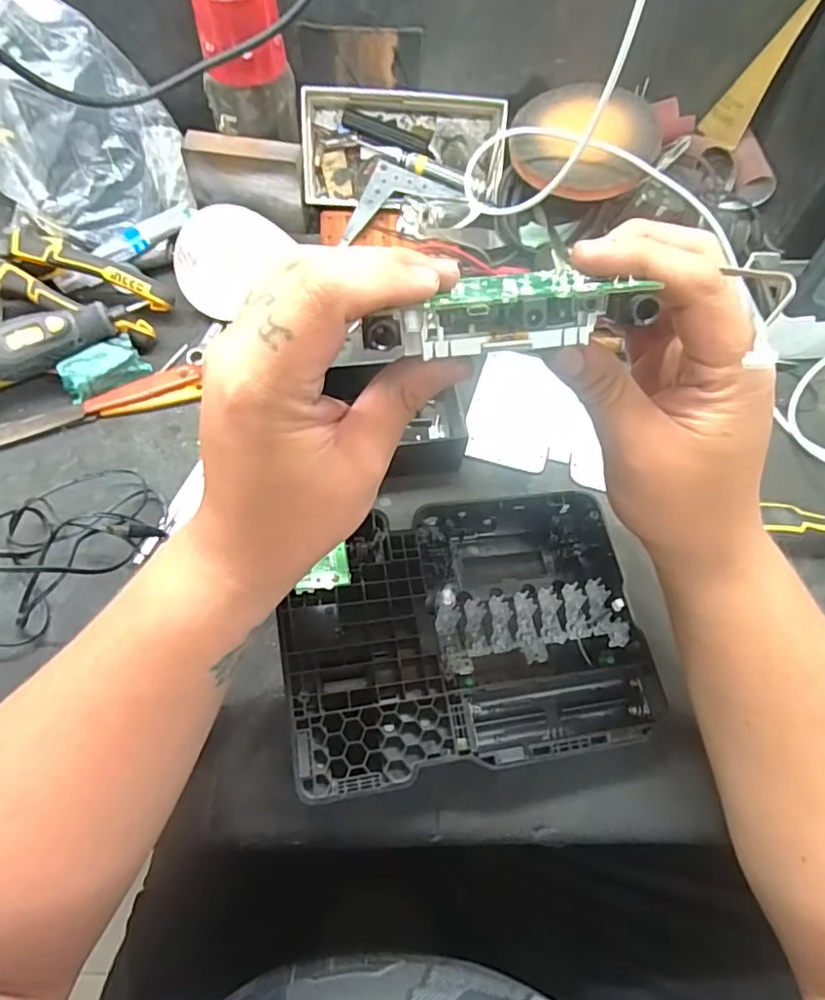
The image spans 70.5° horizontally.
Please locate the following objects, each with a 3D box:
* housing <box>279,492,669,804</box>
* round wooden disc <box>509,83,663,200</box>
[{"bbox_3d":[0.033,0.076,0.354,0.208,0.048,0.157,-8,63,-7],"label":"housing"},{"bbox_3d":[0.146,-0.309,0.499,0.121,0.032,0.125,13,62,4],"label":"round wooden disc"}]

